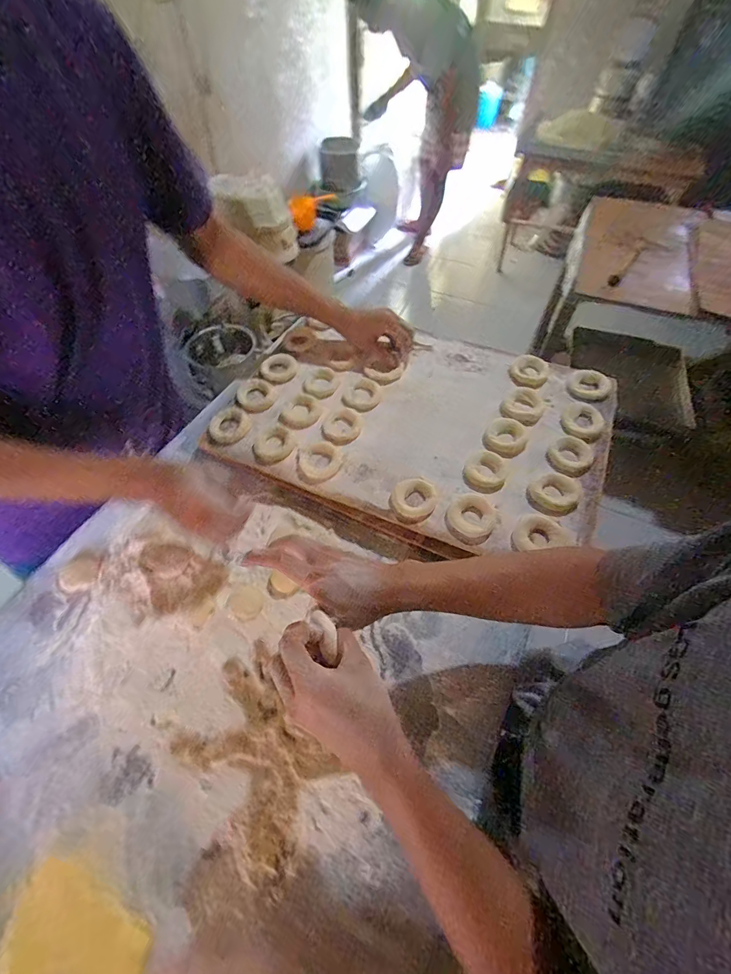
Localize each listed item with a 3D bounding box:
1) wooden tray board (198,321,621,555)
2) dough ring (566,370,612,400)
[{"bbox_3d":[0.084,-0.123,0.680,0.586,0.025,0.401,20,61,13],"label":"wooden tray board"},{"bbox_3d":[0.388,-0.177,0.704,0.070,0.014,0.061,-22,61,-12],"label":"dough ring"}]

